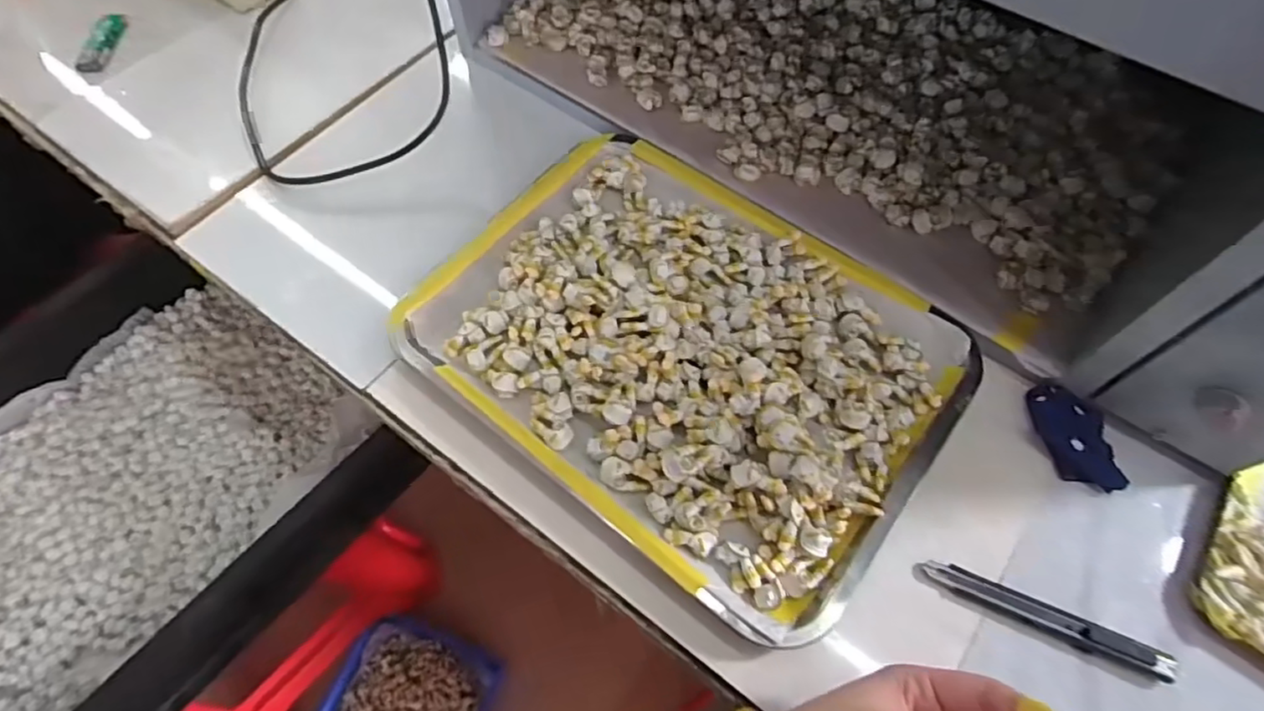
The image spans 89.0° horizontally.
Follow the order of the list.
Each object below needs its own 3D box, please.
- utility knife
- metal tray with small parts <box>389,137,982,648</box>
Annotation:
[{"bbox_3d":[0.241,0.151,0.374,0.134,0.004,0.016,22,64,12],"label":"utility knife"},{"bbox_3d":[0.035,-0.009,0.449,0.348,0.032,0.263,35,67,18],"label":"metal tray with small parts"}]

